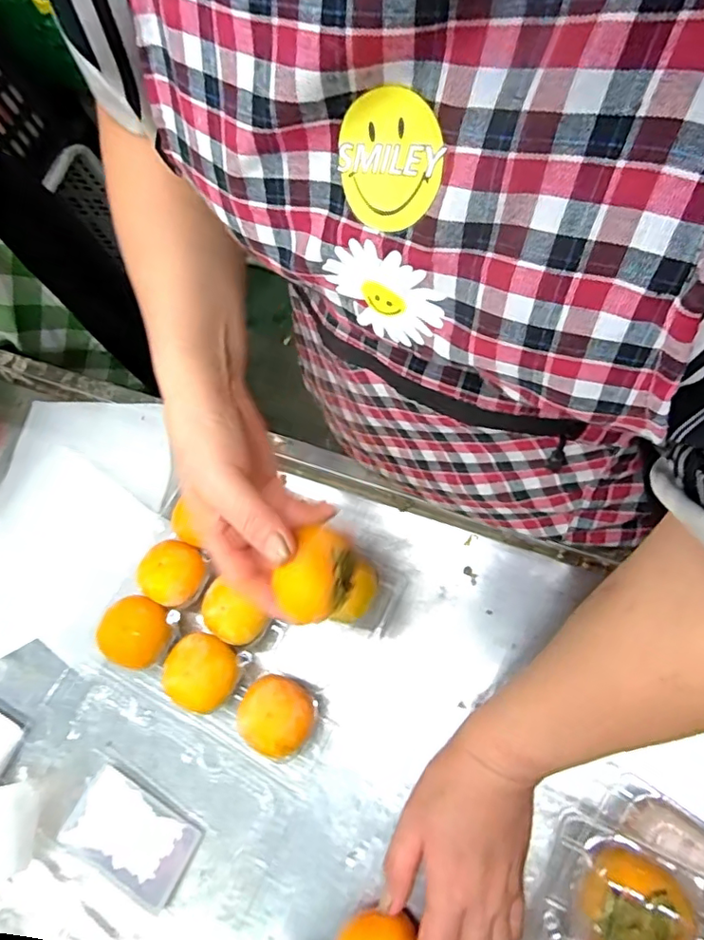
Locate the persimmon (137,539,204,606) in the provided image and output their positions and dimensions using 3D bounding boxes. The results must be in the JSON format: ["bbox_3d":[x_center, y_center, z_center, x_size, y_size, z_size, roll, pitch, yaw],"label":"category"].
[{"bbox_3d":[-0.154,0.087,0.461,0.052,0.034,0.051,-1,64,3],"label":"persimmon"}]

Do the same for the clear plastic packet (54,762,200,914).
[{"bbox_3d":[-0.171,0.279,0.418,0.099,0.007,0.059,24,68,14],"label":"clear plastic packet"}]

